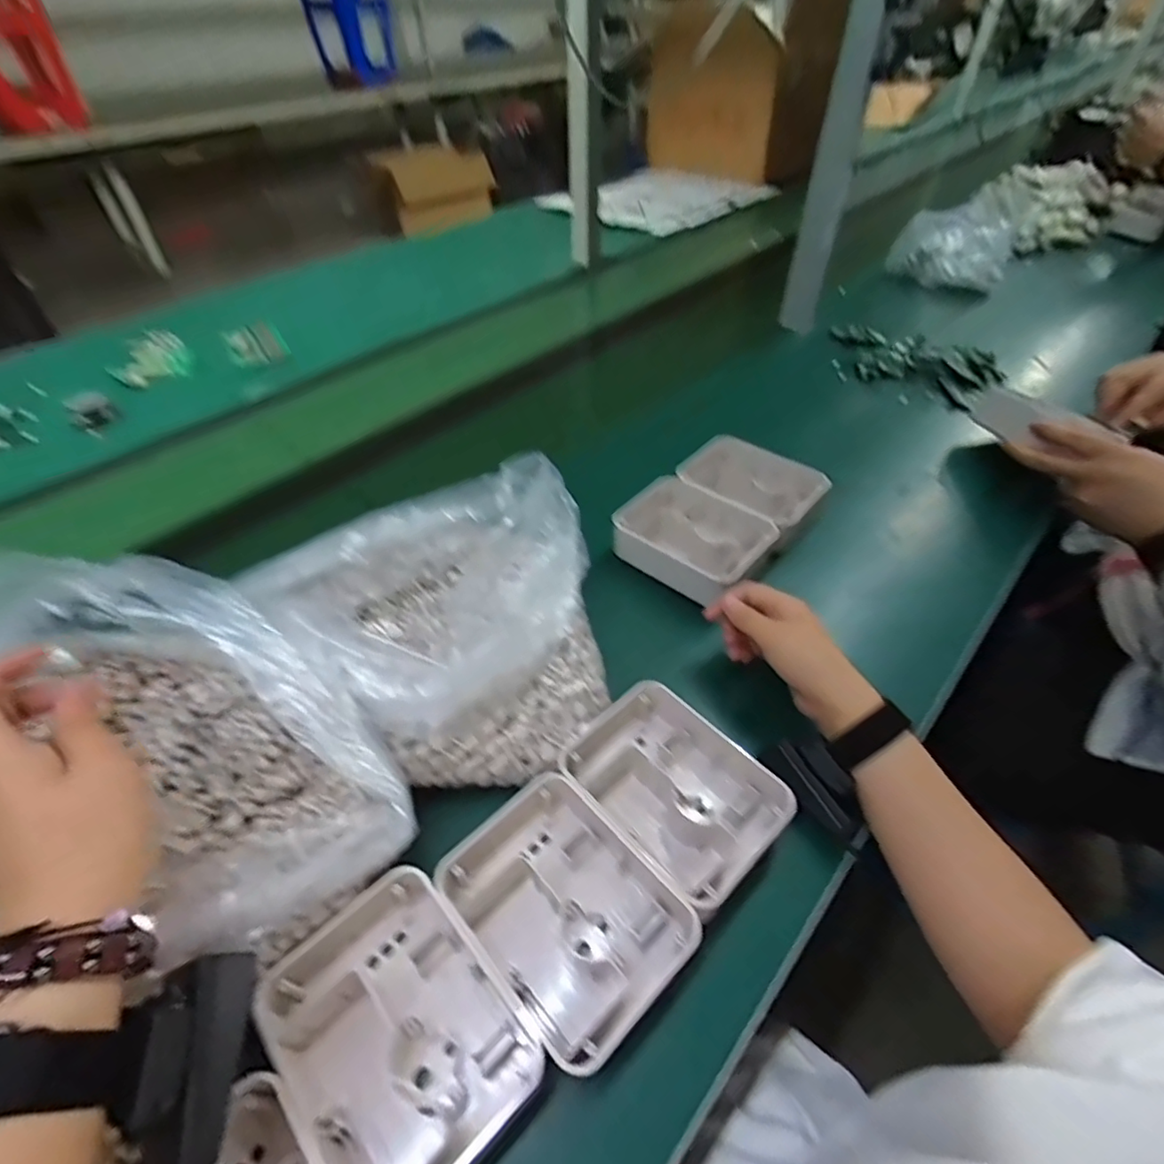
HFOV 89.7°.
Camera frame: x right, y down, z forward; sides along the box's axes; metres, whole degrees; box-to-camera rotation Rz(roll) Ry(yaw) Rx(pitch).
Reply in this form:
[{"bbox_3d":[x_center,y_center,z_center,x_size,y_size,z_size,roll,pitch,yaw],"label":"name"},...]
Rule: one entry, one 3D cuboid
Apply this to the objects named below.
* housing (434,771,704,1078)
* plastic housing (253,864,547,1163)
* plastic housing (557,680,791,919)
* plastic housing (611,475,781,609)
[{"bbox_3d":[-0.012,0.188,0.340,0.102,0.035,0.134,-35,55,-28],"label":"housing"},{"bbox_3d":[-0.093,0.230,0.300,0.100,0.039,0.131,-35,55,-28],"label":"plastic housing"},{"bbox_3d":[0.058,0.140,0.393,0.097,0.049,0.135,-34,55,-28],"label":"plastic housing"},{"bbox_3d":[0.100,-0.040,0.555,0.139,0.035,0.113,32,55,28],"label":"plastic housing"}]

